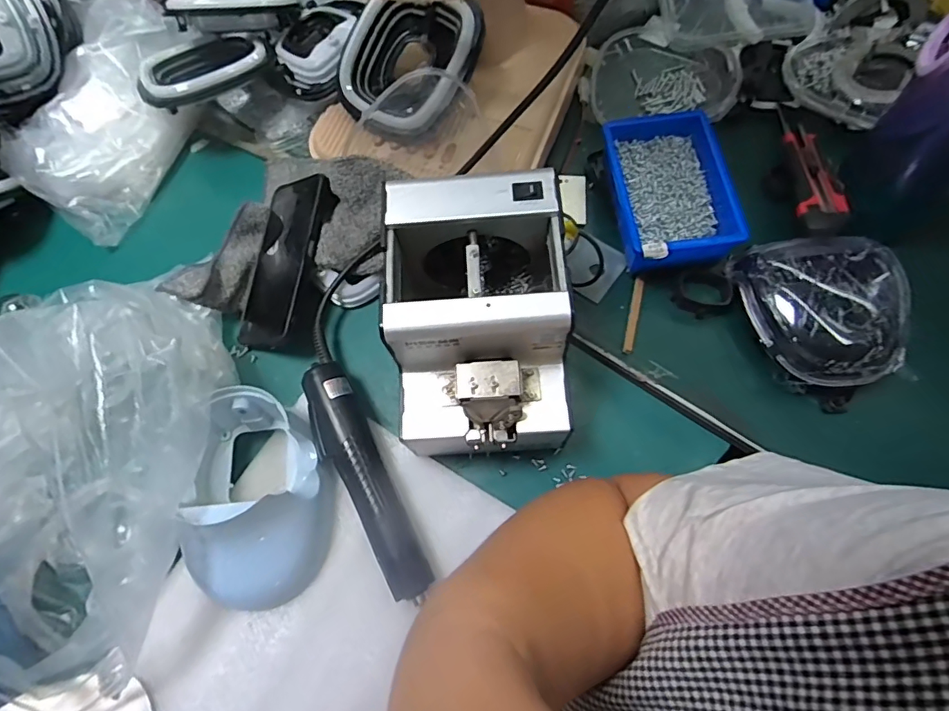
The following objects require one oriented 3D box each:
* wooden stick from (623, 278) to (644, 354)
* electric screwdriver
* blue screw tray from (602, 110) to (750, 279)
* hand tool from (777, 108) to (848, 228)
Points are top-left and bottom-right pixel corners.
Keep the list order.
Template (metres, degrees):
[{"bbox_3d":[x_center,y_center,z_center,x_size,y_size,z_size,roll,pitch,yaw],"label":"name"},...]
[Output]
[{"bbox_3d":[0.147,-0.039,0.468,0.009,0.006,0.079,14,73,5],"label":"wooden stick"},{"bbox_3d":[-0.090,0.098,0.412,0.040,0.027,0.194,-25,74,-7],"label":"electric screwdriver"},{"bbox_3d":[0.179,-0.153,0.477,0.099,0.050,0.161,-7,70,3],"label":"blue screw tray"},{"bbox_3d":[0.309,-0.173,0.469,0.038,0.012,0.157,9,56,4],"label":"hand tool"}]

